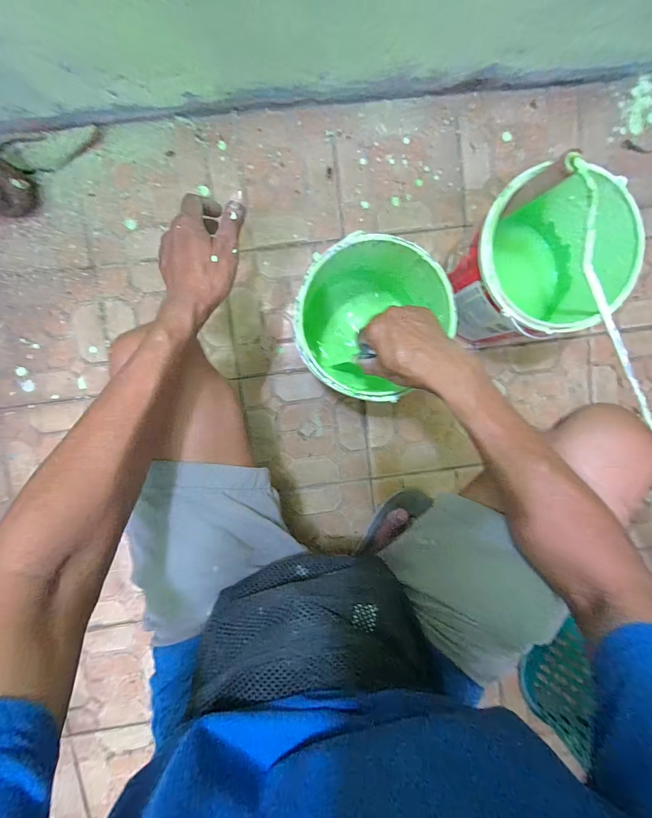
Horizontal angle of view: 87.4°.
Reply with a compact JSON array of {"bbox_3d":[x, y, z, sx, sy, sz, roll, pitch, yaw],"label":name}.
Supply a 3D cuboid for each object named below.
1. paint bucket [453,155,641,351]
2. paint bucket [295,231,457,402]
[{"bbox_3d":[0.262,-0.183,0.457,0.174,0.220,0.169,0,96,-3],"label":"paint bucket"},{"bbox_3d":[0.051,-0.110,0.468,0.174,0.178,0.178,0,96,-3],"label":"paint bucket"}]

